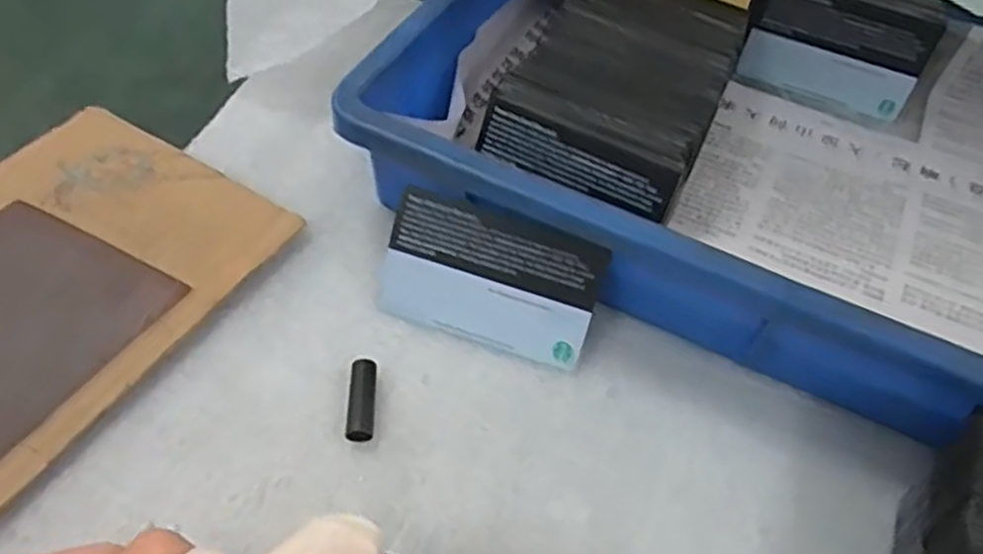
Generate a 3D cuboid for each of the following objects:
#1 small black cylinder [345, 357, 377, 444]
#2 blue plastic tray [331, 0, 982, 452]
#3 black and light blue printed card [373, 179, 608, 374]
[{"bbox_3d":[-0.048,0.046,0.284,0.009,0.009,0.032,1,55,-4],"label":"small black cylinder"},{"bbox_3d":[0.152,-0.063,0.338,0.367,0.070,0.247,25,57,13],"label":"blue plastic tray"},{"bbox_3d":[-0.001,0.001,0.302,0.084,0.053,0.004,19,15,7],"label":"black and light blue printed card"}]

